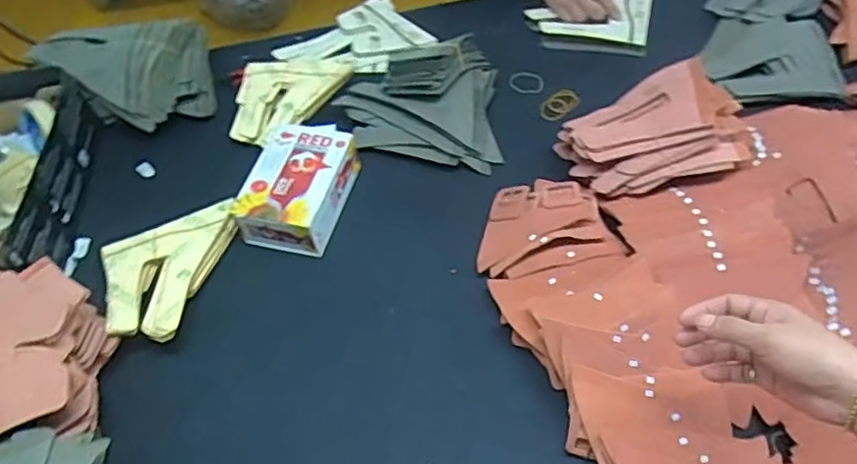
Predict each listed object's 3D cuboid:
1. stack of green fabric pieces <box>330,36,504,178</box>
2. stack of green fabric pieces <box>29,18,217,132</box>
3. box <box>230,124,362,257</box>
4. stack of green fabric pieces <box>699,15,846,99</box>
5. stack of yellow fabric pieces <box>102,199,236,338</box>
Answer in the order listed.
[{"bbox_3d":[-0.017,-0.199,0.881,0.223,0.095,0.223,-2,55,4],"label":"stack of green fabric pieces"},{"bbox_3d":[-0.451,-0.223,0.924,0.235,0.093,0.166,-12,54,-3],"label":"stack of green fabric pieces"},{"bbox_3d":[-0.168,-0.059,0.817,0.121,0.069,0.158,9,56,11],"label":"box"},{"bbox_3d":[0.493,-0.265,0.913,0.188,0.027,0.180,2,55,7],"label":"stack of green fabric pieces"},{"bbox_3d":[-0.304,0.052,0.764,0.166,0.042,0.178,-22,56,-10],"label":"stack of yellow fabric pieces"}]

